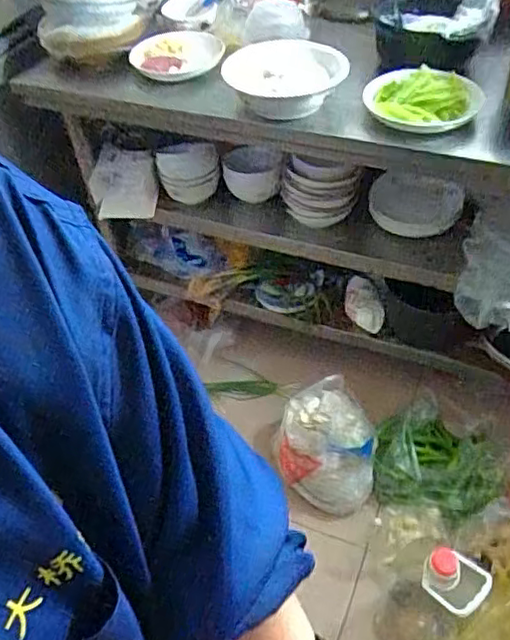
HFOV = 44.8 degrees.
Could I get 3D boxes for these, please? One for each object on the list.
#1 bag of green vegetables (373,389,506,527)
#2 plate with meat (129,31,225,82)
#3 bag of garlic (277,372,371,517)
[{"bbox_3d":[0.435,0.321,1.458,0.287,0.113,0.306,14,51,18],"label":"bag of green vegetables"},{"bbox_3d":[-0.160,-0.549,1.267,0.167,0.051,0.177,-3,48,3],"label":"plate with meat"},{"bbox_3d":[0.167,0.288,1.451,0.213,0.148,0.267,3,48,8],"label":"bag of garlic"}]

